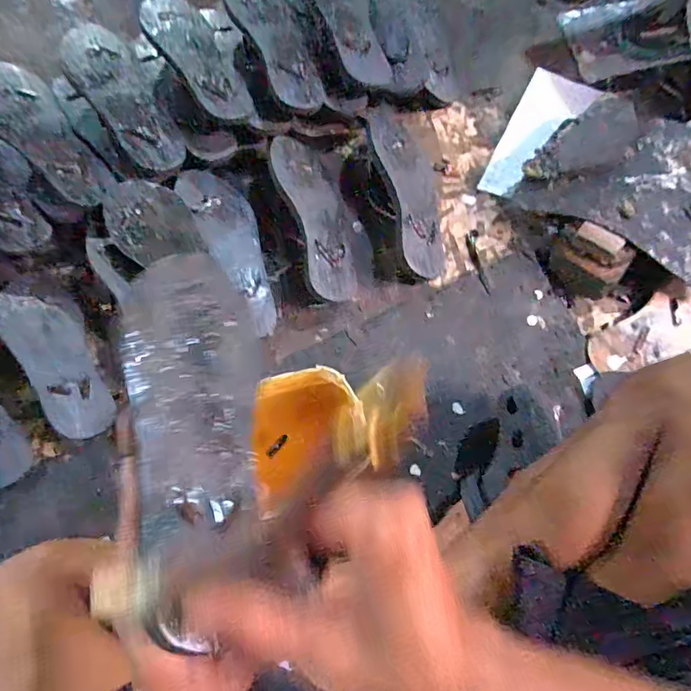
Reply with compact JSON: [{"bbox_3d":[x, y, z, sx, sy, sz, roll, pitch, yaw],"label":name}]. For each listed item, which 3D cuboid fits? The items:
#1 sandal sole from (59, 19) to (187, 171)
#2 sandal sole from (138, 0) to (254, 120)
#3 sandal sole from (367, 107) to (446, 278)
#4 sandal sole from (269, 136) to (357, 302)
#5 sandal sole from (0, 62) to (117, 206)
[{"bbox_3d":[-0.299,-0.332,0.653,0.090,0.017,0.238,-32,86,-23],"label":"sandal sole"},{"bbox_3d":[-0.200,-0.387,0.653,0.084,0.018,0.217,-28,81,-27],"label":"sandal sole"},{"bbox_3d":[0.084,-0.209,0.647,0.093,0.022,0.256,-1,72,-34],"label":"sandal sole"},{"bbox_3d":[-0.039,-0.166,0.631,0.086,0.020,0.231,-16,77,-36],"label":"sandal sole"},{"bbox_3d":[-0.392,-0.273,0.643,0.081,0.022,0.227,-41,88,-11],"label":"sandal sole"}]

